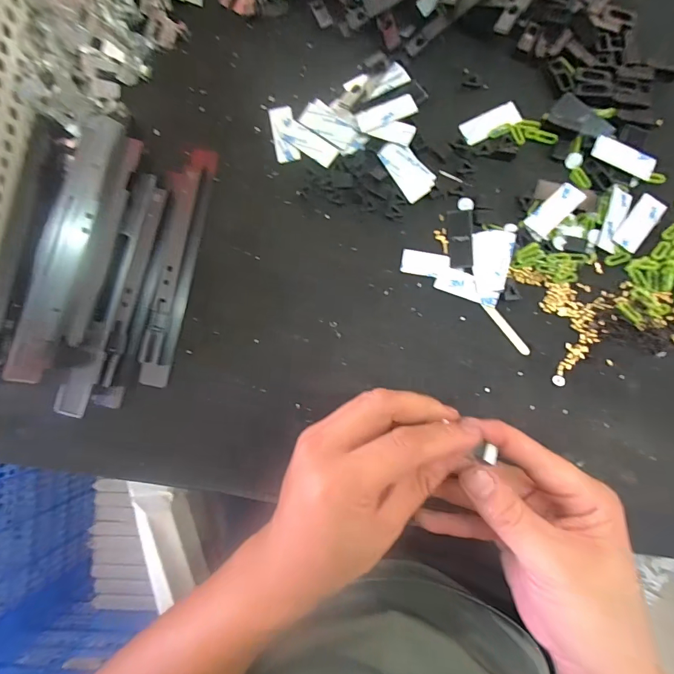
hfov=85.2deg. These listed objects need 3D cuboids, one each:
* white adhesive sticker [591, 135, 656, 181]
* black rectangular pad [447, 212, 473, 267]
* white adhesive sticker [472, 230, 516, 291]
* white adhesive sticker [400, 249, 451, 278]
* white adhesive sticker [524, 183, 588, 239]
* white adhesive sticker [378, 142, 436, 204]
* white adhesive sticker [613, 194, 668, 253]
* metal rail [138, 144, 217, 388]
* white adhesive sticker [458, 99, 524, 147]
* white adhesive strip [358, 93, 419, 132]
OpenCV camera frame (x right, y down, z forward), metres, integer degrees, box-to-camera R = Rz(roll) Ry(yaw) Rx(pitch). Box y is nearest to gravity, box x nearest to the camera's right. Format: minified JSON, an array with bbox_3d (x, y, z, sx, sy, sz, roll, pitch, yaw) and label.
[{"bbox_3d":[0.237,-0.147,0.302,0.052,0.006,0.017,27,87,5],"label":"white adhesive sticker"},{"bbox_3d":[0.103,-0.083,0.307,0.020,0.004,0.049,2,85,4],"label":"black rectangular pad"},{"bbox_3d":[0.129,-0.063,0.302,0.033,0.005,0.050,2,85,3],"label":"white adhesive sticker"},{"bbox_3d":[0.074,-0.062,0.309,0.039,0.004,0.020,11,86,4],"label":"white adhesive sticker"},{"bbox_3d":[0.179,-0.104,0.302,0.049,0.004,0.022,-45,73,-1],"label":"white adhesive sticker"},{"bbox_3d":[0.059,-0.142,0.311,0.027,0.004,0.054,-35,85,10],"label":"white adhesive sticker"},{"bbox_3d":[0.246,-0.092,0.298,0.020,0.004,0.049,36,85,11],"label":"white adhesive sticker"},{"bbox_3d":[-0.137,-0.063,0.314,0.031,0.014,0.206,9,86,4],"label":"metal rail"},{"bbox_3d":[0.133,-0.186,0.316,0.050,0.004,0.021,-26,84,1],"label":"white adhesive sticker"},{"bbox_3d":[0.043,-0.192,0.315,0.050,0.004,0.023,-20,73,6],"label":"white adhesive strip"}]

